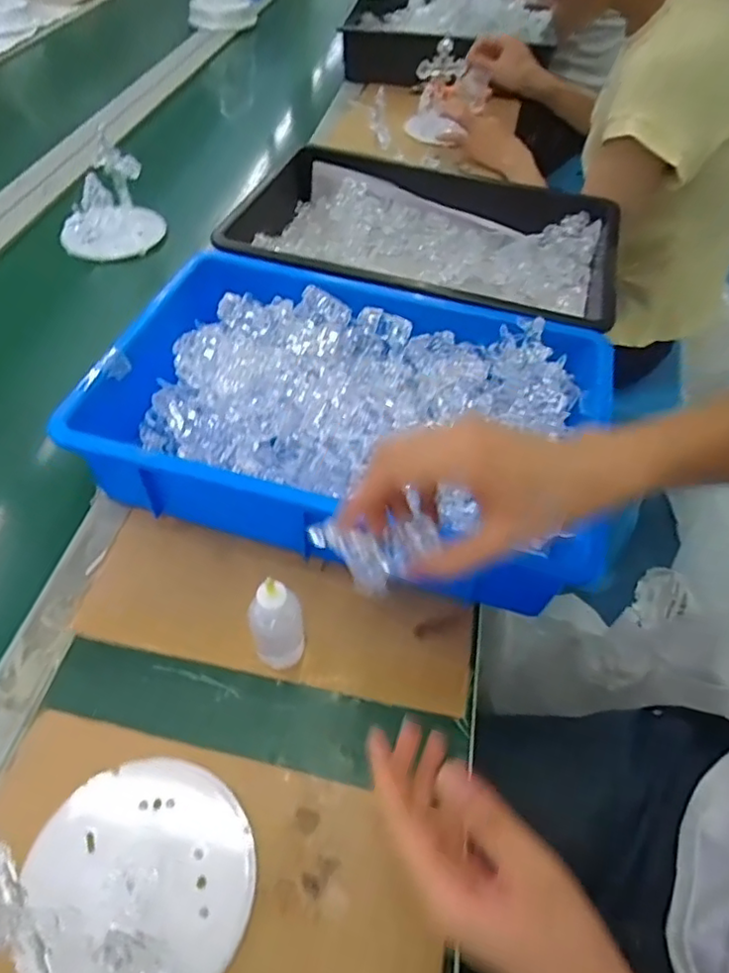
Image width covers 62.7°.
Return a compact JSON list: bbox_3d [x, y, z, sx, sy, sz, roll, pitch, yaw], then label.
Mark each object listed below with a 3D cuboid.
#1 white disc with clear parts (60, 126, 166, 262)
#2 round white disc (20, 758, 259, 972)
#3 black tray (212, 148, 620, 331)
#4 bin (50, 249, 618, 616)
[{"bbox_3d":[-0.327,-0.360,0.764,0.098,0.106,0.113,18,54,11],"label":"white disc with clear parts"},{"bbox_3d":[-0.125,0.224,0.346,0.114,0.009,0.125,7,48,-7],"label":"round white disc"},{"bbox_3d":[0.060,-0.270,0.706,0.456,0.086,0.282,16,53,10],"label":"black tray"},{"bbox_3d":[-0.010,-0.064,0.533,0.429,0.091,0.271,13,53,7],"label":"bin"}]

